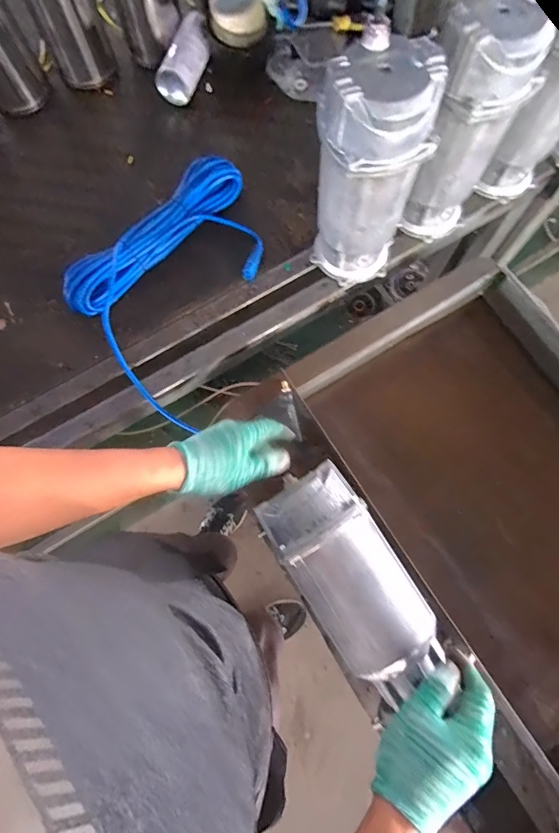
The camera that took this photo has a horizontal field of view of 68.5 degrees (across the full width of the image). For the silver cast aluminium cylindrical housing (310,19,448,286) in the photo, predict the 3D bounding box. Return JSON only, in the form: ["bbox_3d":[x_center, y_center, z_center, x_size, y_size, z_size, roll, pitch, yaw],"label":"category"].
[{"bbox_3d":[0.116,-0.315,0.577,0.135,0.309,0.111,13,76,5],"label":"silver cast aluminium cylindrical housing"}]

